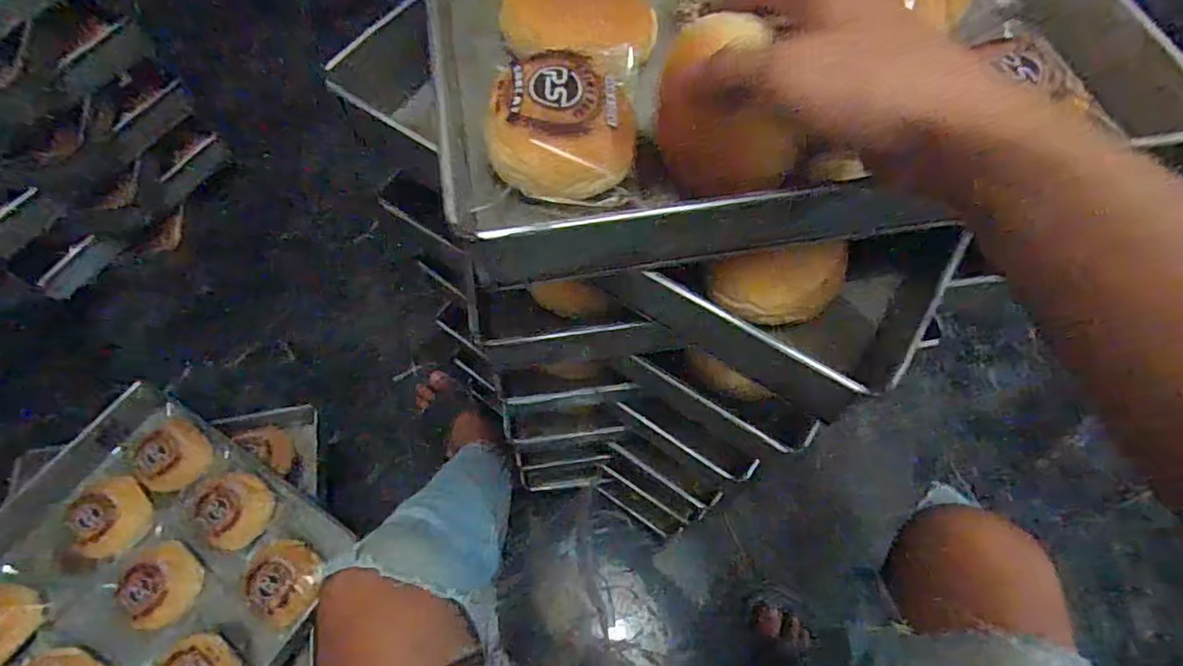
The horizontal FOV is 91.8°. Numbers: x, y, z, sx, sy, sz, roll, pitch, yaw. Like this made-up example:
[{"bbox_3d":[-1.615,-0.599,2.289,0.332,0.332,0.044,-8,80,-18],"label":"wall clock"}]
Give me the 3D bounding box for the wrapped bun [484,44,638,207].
[{"bbox_3d":[-0.018,-0.121,0.327,0.088,0.040,0.088,4,63,1],"label":"wrapped bun"}]

